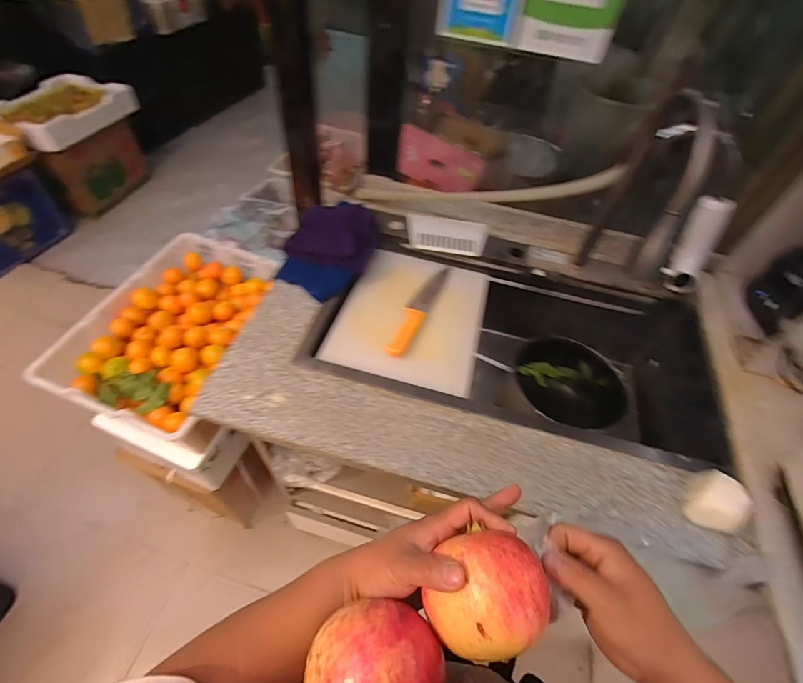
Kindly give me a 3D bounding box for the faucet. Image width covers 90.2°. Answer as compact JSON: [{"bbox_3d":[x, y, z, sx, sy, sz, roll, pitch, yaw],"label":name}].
[{"bbox_3d":[0.387,-0.210,0.675,0.048,0.370,0.280,12,51,4],"label":"faucet"}]

